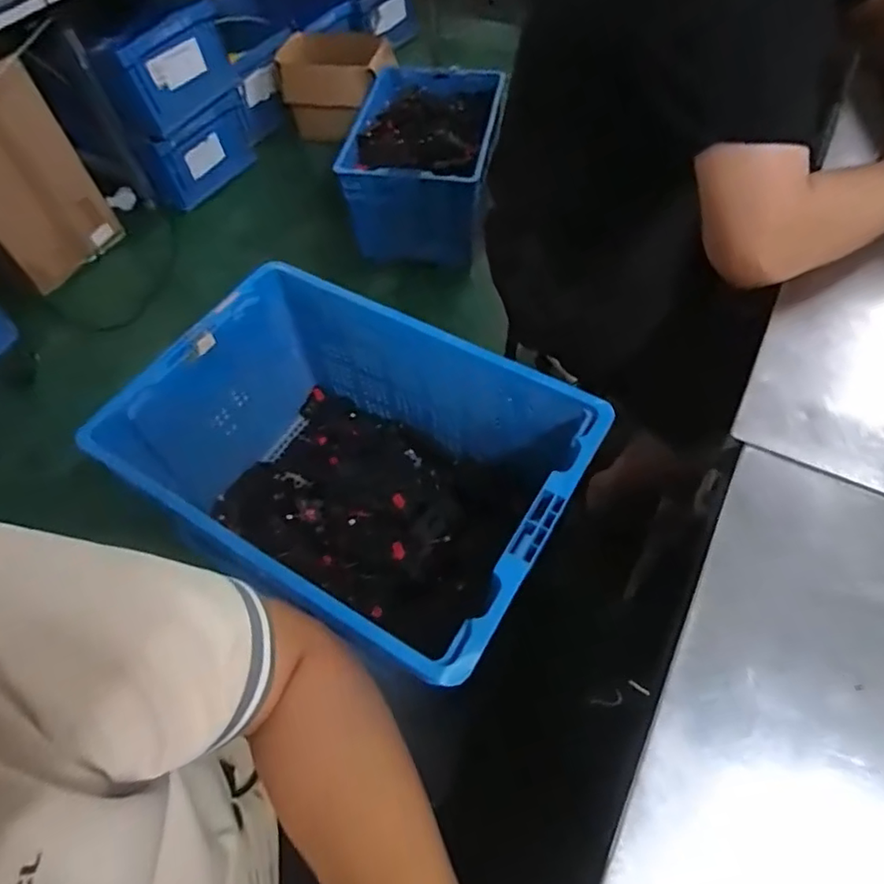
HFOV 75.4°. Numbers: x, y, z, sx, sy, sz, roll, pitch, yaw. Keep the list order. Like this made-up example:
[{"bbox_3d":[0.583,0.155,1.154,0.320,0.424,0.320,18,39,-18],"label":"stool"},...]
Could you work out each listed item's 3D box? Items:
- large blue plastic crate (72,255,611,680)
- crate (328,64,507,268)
[{"bbox_3d":[-0.132,0.044,0.846,0.605,0.283,0.389,27,62,19],"label":"large blue plastic crate"},{"bbox_3d":[-0.048,-0.812,1.650,0.408,0.210,0.623,6,57,7],"label":"crate"}]

